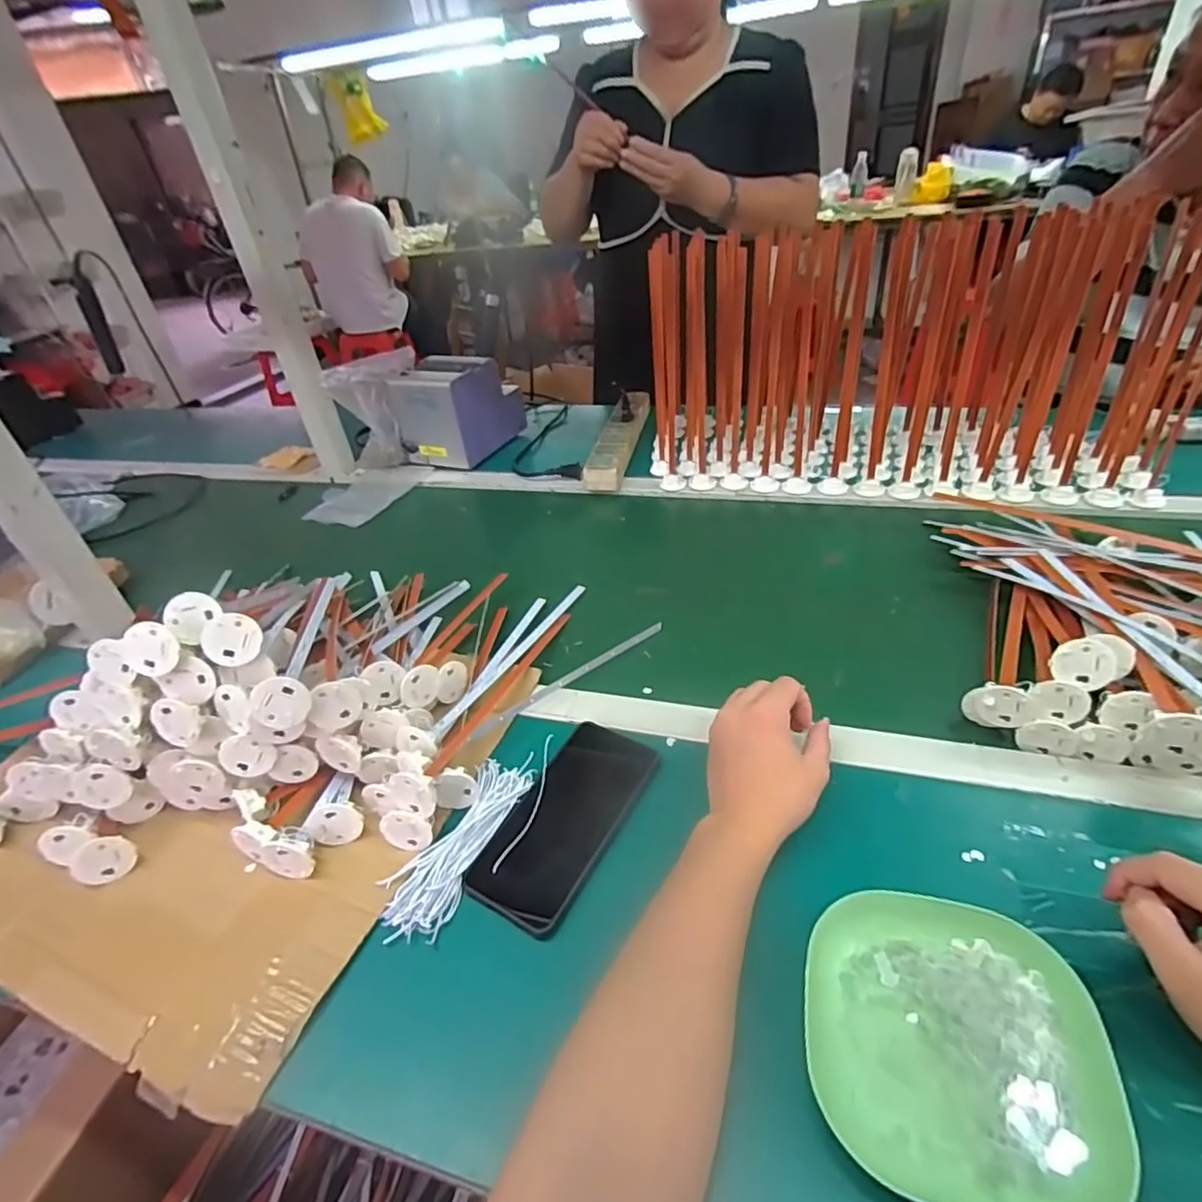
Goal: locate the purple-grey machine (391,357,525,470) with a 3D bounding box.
[{"bbox_3d":[-0.237,-0.326,1.043,0.137,0.139,0.174,13,42,25],"label":"purple-grey machine"}]

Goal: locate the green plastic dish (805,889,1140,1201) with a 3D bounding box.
[{"bbox_3d":[0.186,0.233,0.337,0.137,0.030,0.142,5,39,16],"label":"green plastic dish"}]

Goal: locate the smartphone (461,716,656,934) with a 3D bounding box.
[{"bbox_3d":[-0.027,0.162,0.473,0.081,0.014,0.161,17,44,29],"label":"smartphone"}]

